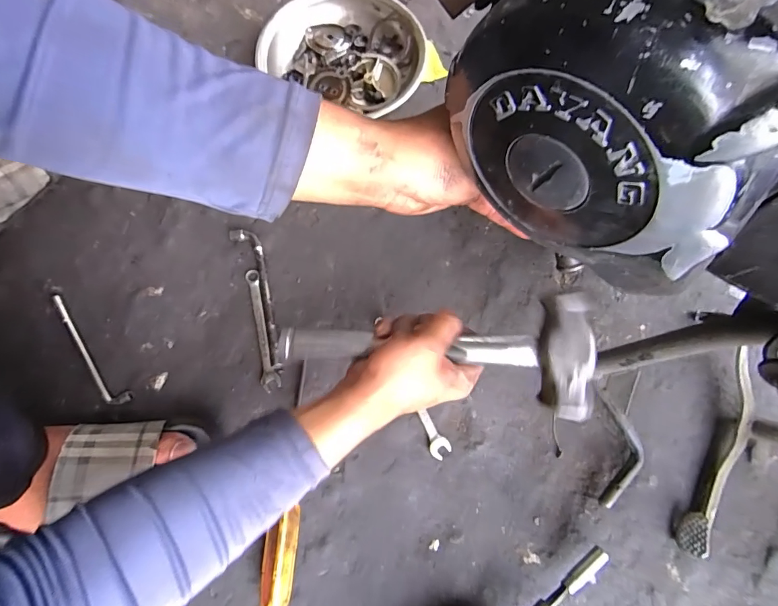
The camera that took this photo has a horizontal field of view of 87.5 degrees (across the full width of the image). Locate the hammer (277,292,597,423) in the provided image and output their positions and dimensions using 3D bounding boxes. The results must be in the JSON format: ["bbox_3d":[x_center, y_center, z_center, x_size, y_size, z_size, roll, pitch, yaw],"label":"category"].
[{"bbox_3d":[0.031,0.031,0.335,0.260,0.039,0.091,4,74,11],"label":"hammer"}]

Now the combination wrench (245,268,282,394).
[{"bbox_3d":[-0.143,0.028,0.451,0.019,0.010,0.138,-14,75,-5],"label":"combination wrench"}]

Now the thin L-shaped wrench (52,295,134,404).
[{"bbox_3d":[-0.332,0.053,0.448,0.023,0.009,0.152,-42,79,-11],"label":"thin L-shaped wrench"}]

